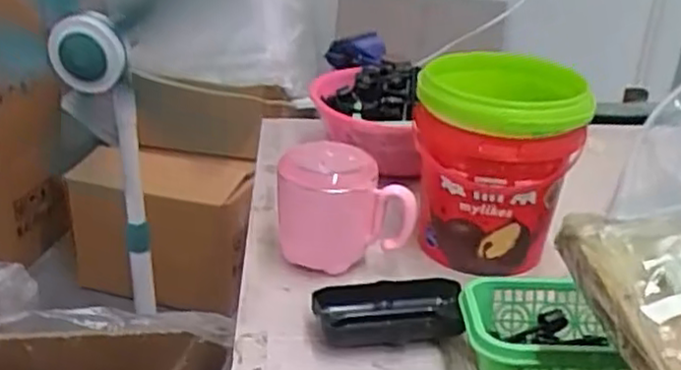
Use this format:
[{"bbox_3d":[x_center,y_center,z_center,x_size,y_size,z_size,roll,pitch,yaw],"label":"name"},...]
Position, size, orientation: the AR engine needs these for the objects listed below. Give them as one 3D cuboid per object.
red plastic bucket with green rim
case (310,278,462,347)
[{"bbox_3d":[0.126,-0.018,0.606,0.128,0.152,0.135,5,26,5],"label":"red plastic bucket with green rim"},{"bbox_3d":[0.035,0.093,0.523,0.105,0.026,0.050,-2,26,-9],"label":"case"}]

